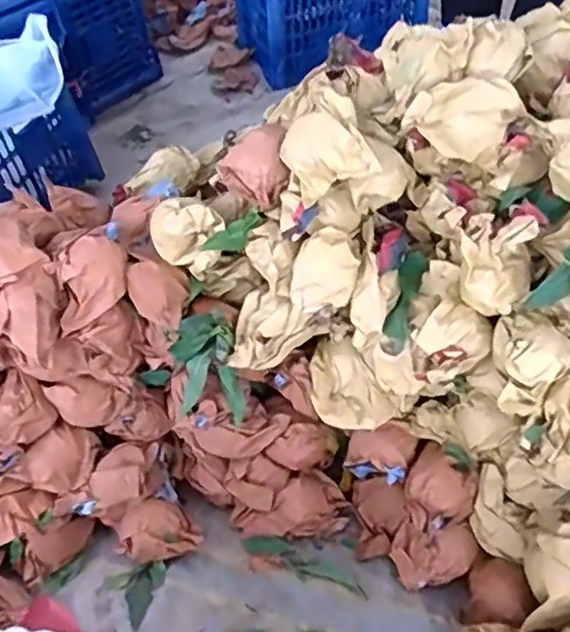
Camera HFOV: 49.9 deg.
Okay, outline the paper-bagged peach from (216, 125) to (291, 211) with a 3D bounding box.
[{"bbox_3d":[-0.035,-0.164,0.672,0.077,0.064,0.070,-10,46,-2],"label":"paper-bagged peach"}]

